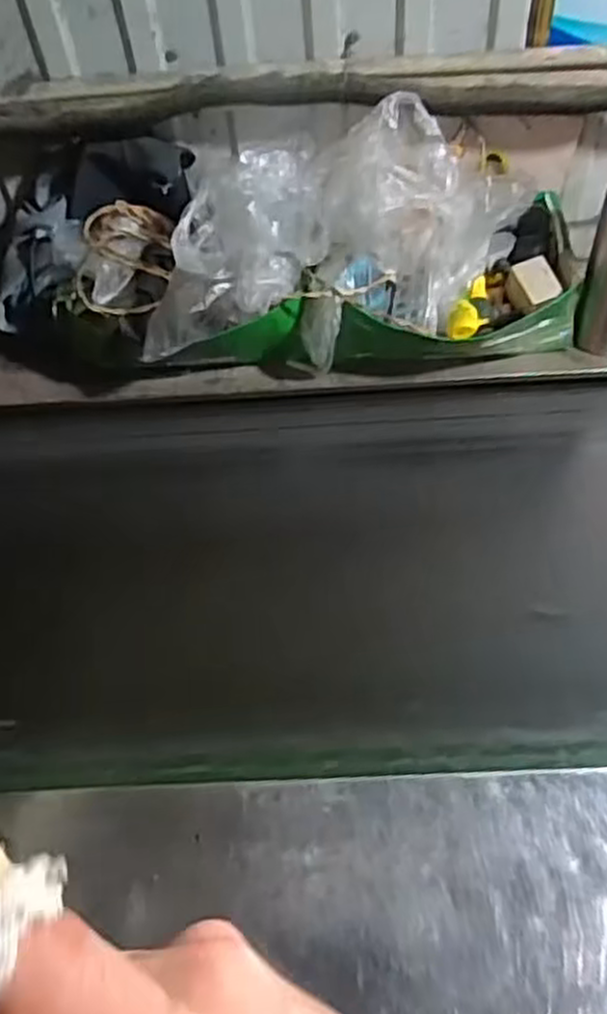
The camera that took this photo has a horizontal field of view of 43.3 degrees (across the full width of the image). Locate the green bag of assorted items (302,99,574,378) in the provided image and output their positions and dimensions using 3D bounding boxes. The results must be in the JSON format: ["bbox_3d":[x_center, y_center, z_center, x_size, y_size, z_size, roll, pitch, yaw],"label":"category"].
[{"bbox_3d":[0.157,-0.316,0.876,0.323,0.269,0.209,-4,53,2],"label":"green bag of assorted items"}]

